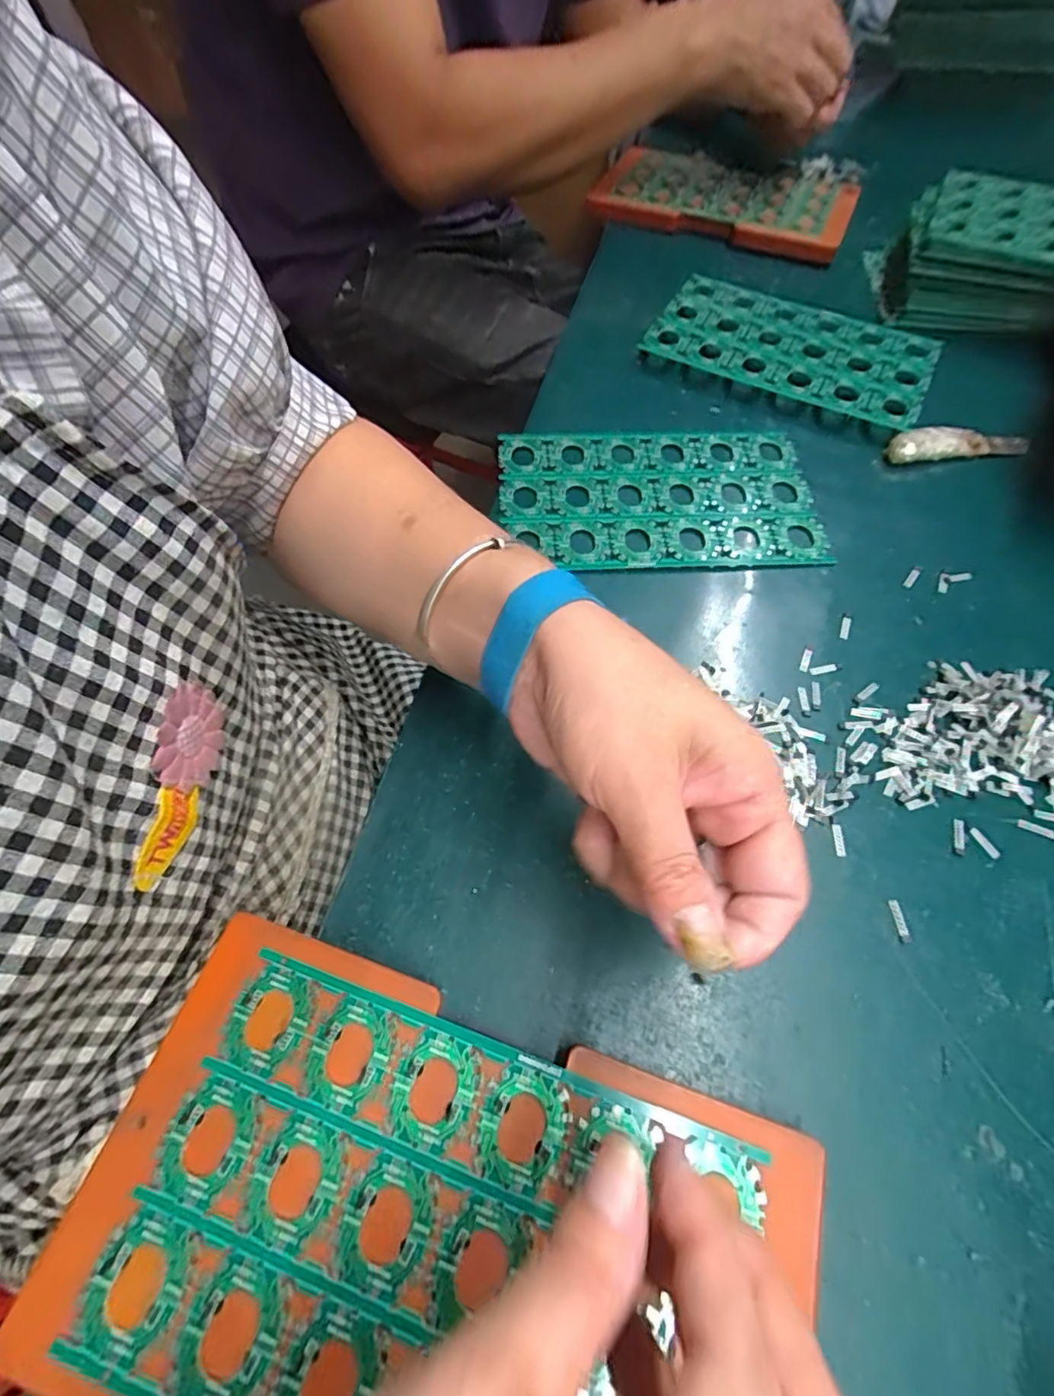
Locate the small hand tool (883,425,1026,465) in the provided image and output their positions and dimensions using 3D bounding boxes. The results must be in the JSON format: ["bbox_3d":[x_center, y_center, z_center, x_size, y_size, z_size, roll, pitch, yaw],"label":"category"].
[{"bbox_3d":[0.303,-0.180,0.403,0.106,0.015,0.022,-7,61,-6],"label":"small hand tool"}]

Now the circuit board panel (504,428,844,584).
[{"bbox_3d":[0.085,-0.132,0.374,0.200,0.007,0.129,-3,61,-4],"label":"circuit board panel"}]

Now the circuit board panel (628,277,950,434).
[{"bbox_3d":[0.206,-0.274,0.450,0.202,0.013,0.123,26,63,13],"label":"circuit board panel"}]

